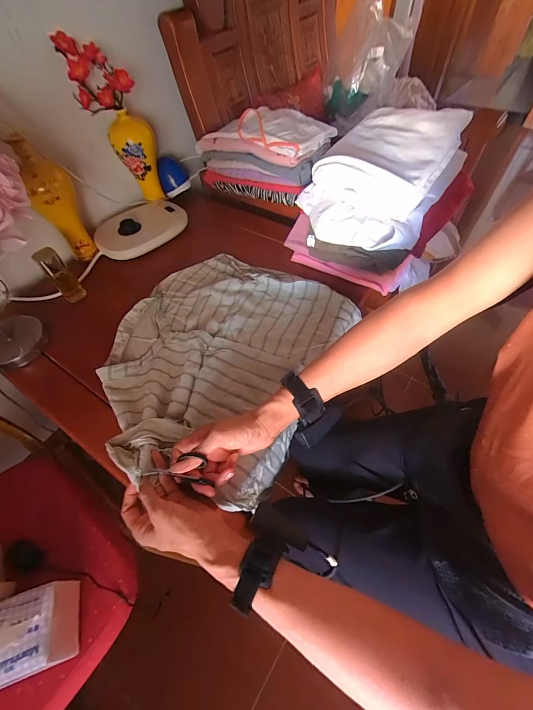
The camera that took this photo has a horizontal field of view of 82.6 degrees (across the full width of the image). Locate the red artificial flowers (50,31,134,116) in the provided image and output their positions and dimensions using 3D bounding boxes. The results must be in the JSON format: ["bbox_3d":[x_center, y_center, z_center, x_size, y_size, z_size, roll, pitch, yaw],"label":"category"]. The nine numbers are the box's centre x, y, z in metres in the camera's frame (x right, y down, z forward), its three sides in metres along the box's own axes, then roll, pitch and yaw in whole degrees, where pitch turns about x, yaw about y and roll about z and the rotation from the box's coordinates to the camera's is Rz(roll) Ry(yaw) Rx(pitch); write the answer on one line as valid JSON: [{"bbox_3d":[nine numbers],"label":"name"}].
[{"bbox_3d":[-0.323,-0.541,0.585,0.118,0.112,0.046,5,57,7],"label":"red artificial flowers"}]

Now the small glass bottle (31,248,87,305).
[{"bbox_3d":[-0.415,-0.158,0.614,0.042,0.107,0.040,-38,62,-20],"label":"small glass bottle"}]

